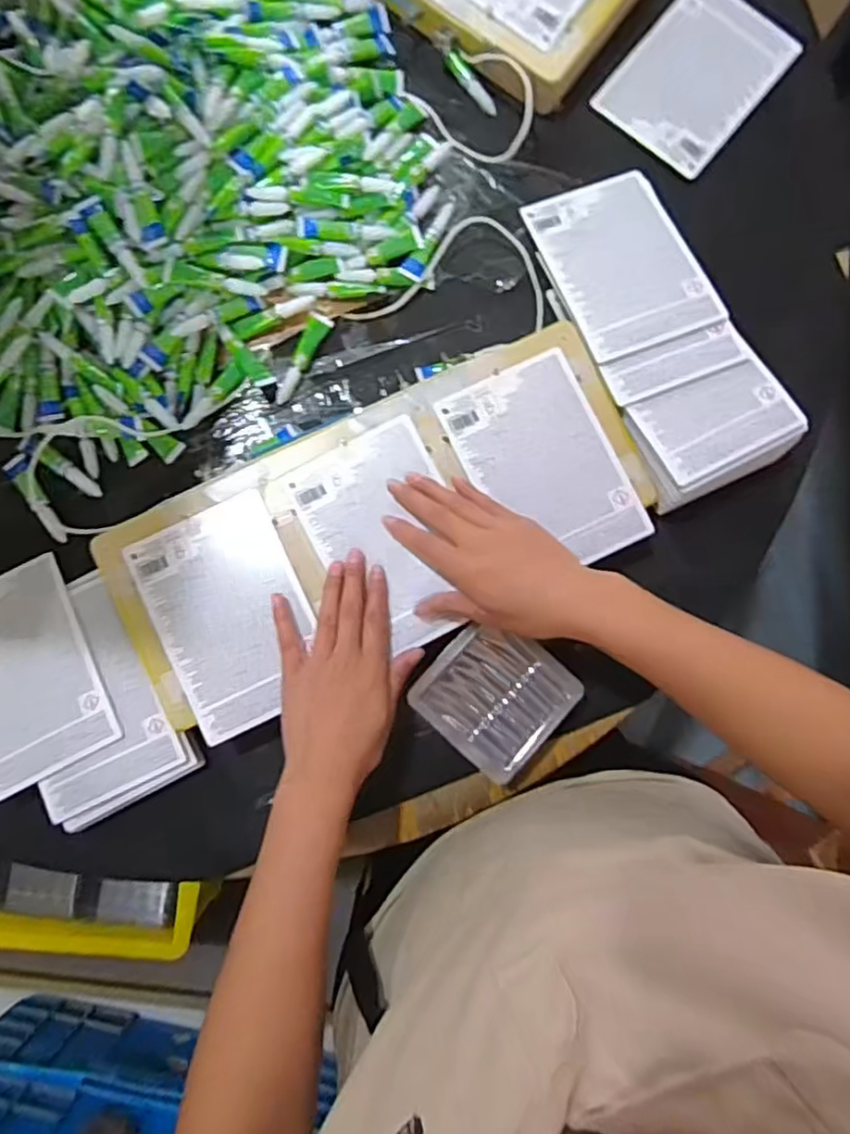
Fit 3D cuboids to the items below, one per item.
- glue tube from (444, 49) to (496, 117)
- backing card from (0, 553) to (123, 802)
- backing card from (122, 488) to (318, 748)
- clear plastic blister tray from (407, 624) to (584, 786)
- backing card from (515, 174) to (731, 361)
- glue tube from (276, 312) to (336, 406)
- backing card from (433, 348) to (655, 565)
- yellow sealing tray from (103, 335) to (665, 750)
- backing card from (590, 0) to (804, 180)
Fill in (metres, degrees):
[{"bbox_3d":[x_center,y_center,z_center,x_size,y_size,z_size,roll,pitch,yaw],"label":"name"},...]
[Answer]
[{"bbox_3d":[0.042,-0.428,0.589,0.011,0.010,0.063,-43,101,-4],"label":"glue tube"},{"bbox_3d":[-0.326,0.088,0.540,0.115,0.006,0.165,-27,79,-1],"label":"backing card"},{"bbox_3d":[-0.149,0.037,0.518,0.114,0.005,0.167,-25,86,-3],"label":"backing card"},{"bbox_3d":[0.057,0.102,0.530,0.107,0.014,0.103,41,85,3],"label":"clear plastic blister tray"},{"bbox_3d":[0.168,-0.260,0.569,0.113,0.006,0.170,-20,72,-1],"label":"backing card"},{"bbox_3d":[-0.103,-0.176,0.566,0.019,0.013,0.081,24,85,1],"label":"glue tube"},{"bbox_3d":[0.095,-0.080,0.534,0.113,0.006,0.167,-25,86,-2],"label":"backing card"},{"bbox_3d":[-0.034,-0.029,0.528,0.417,0.012,0.184,-26,86,-3],"label":"yellow sealing tray"},{"bbox_3d":[0.245,-0.444,0.596,0.118,0.011,0.161,40,85,3],"label":"backing card"}]

